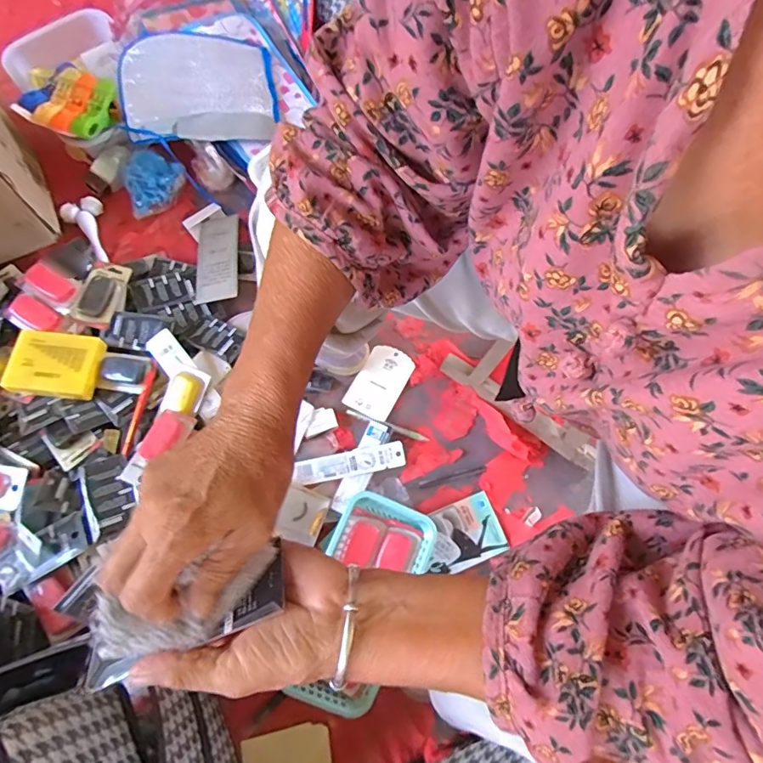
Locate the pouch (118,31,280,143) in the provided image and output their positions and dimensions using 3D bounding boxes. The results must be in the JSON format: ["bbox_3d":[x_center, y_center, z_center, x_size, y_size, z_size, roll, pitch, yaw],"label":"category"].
[{"bbox_3d":[-0.322,-0.523,0.855,0.258,0.030,0.202,-10,86,-17],"label":"pouch"}]

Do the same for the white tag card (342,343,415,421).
[{"bbox_3d":[-0.001,-0.002,0.788,0.075,0.004,0.124,30,71,2],"label":"white tag card"}]

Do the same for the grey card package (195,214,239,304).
[{"bbox_3d":[-0.280,-0.214,0.822,0.076,0.013,0.176,-10,62,6],"label":"grey card package"}]

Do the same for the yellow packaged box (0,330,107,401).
[{"bbox_3d":[-0.472,-0.027,0.696,0.115,0.028,0.094,10,68,1],"label":"yellow packaged box"}]

